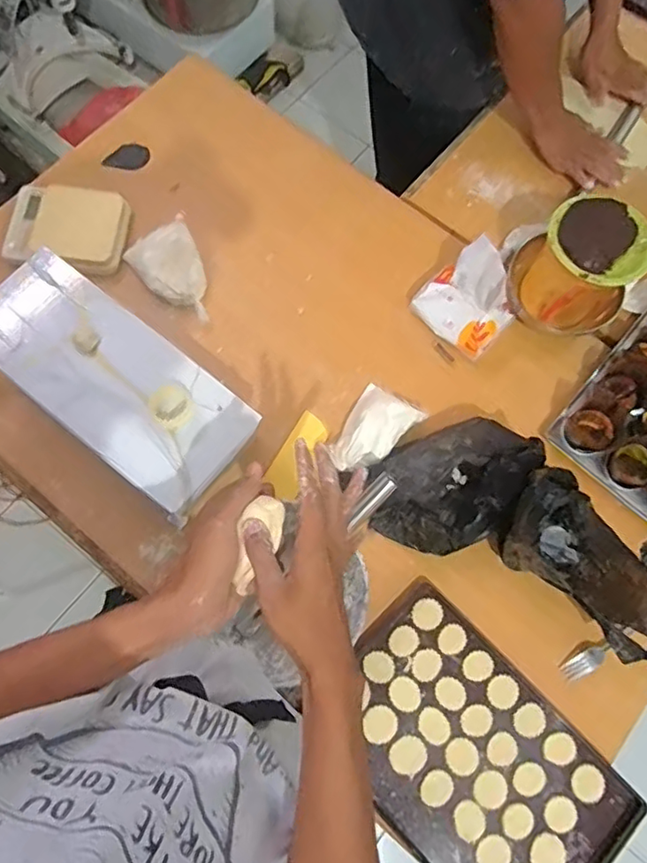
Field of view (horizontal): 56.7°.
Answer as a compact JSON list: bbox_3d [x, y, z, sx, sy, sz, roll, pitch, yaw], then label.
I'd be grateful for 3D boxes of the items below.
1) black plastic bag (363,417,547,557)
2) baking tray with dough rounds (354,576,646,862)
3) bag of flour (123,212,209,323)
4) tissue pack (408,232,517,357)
[{"bbox_3d":[0.167,0.067,0.793,0.207,0.118,0.159,-29,75,-10],"label":"black plastic bag"},{"bbox_3d":[0.181,0.407,0.748,0.239,0.024,0.383,-42,78,-13],"label":"baking tray with dough rounds"},{"bbox_3d":[-0.233,-0.245,0.923,0.105,0.041,0.181,-26,75,-10],"label":"bag of flour"},{"bbox_3d":[0.210,-0.196,0.875,0.097,0.131,0.136,-41,78,-13],"label":"tissue pack"}]

